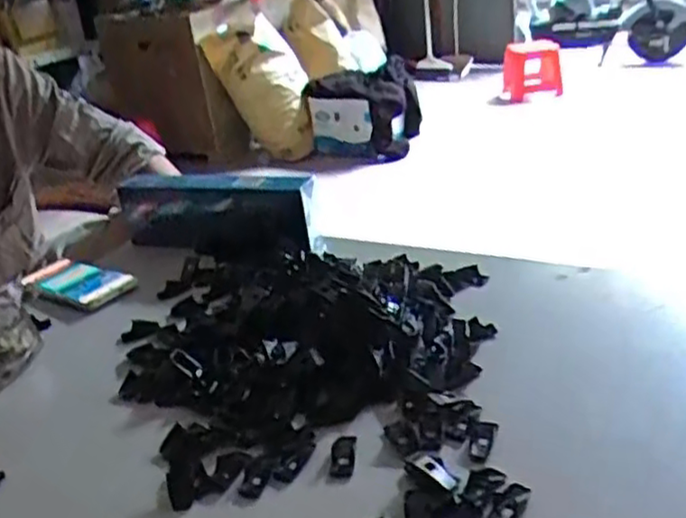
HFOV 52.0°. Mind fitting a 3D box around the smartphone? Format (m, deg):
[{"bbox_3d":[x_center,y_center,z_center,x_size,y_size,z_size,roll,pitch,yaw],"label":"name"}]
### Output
[{"bbox_3d":[-0.340,0.027,0.894,0.163,0.013,0.077,12,31,34],"label":"smartphone"}]

